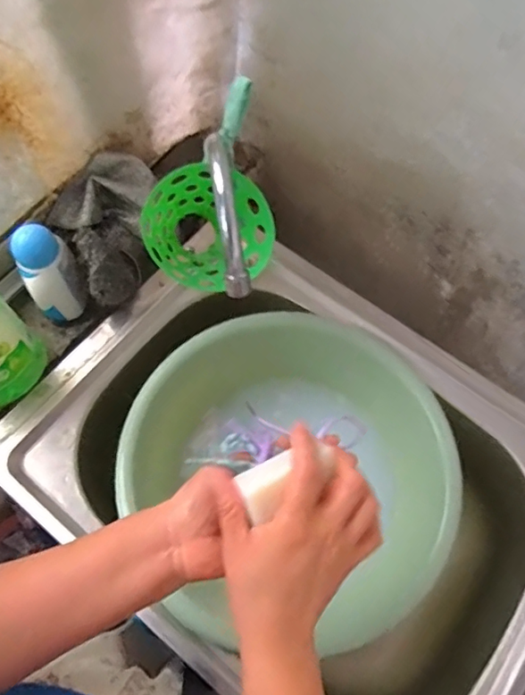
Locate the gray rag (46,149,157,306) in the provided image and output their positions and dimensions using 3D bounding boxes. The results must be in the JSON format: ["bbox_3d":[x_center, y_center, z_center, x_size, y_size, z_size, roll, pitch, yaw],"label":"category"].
[{"bbox_3d":[-0.192,-0.158,0.712,0.157,0.088,0.162,-36,70,-15],"label":"gray rag"}]

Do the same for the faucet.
[{"bbox_3d":[-0.028,-0.141,0.490,0.048,0.087,0.191,-1,83,-1],"label":"faucet"}]

